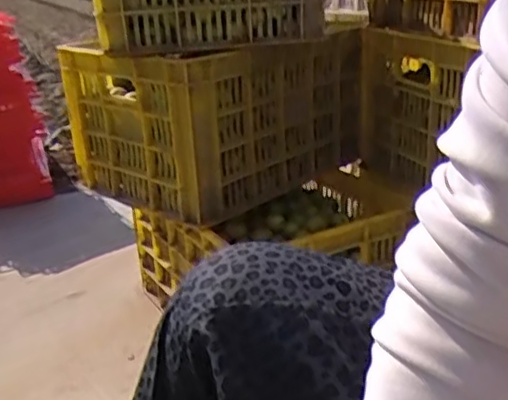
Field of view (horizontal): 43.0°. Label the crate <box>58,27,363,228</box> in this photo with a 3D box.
[{"bbox_3d":[-0.071,-0.170,1.221,0.367,0.280,0.437,17,27,40],"label":"crate"}]

